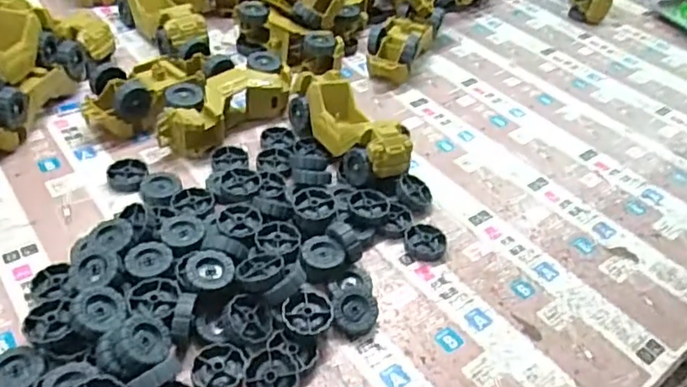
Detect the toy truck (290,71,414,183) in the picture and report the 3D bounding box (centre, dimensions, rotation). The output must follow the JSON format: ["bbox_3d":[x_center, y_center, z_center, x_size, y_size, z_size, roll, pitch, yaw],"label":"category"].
[{"bbox_3d":[0.007,-0.068,0.612,0.062,0.059,0.152,-22,49,-27],"label":"toy truck"}]

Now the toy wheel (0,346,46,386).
[{"bbox_3d":[-0.232,0.127,0.406,0.035,0.011,0.036,3,42,-3],"label":"toy wheel"}]

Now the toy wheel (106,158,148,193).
[{"bbox_3d":[-0.215,-0.018,0.575,0.038,0.012,0.040,3,42,-3],"label":"toy wheel"}]

